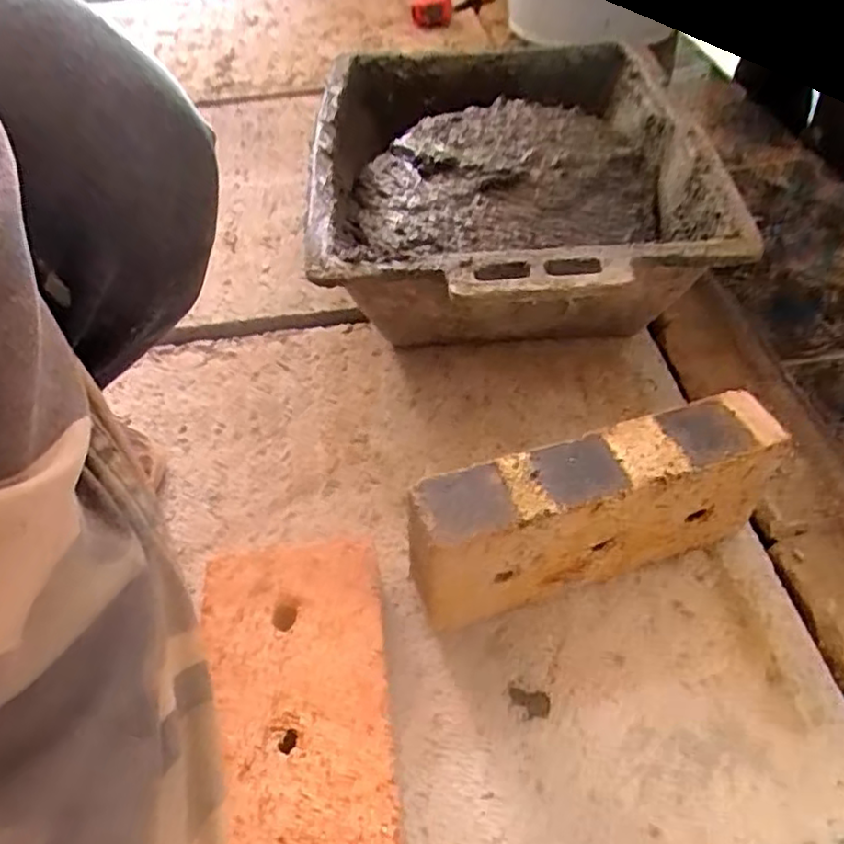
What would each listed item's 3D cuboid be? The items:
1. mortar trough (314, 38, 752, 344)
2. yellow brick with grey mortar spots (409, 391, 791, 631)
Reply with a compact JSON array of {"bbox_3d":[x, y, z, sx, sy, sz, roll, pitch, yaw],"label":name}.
[{"bbox_3d":[0.087,-0.223,0.682,0.354,0.154,0.503,-2,49,2],"label":"mortar trough"},{"bbox_3d":[0.108,0.061,0.446,0.233,0.110,0.052,-16,50,-10],"label":"yellow brick with grey mortar spots"}]

